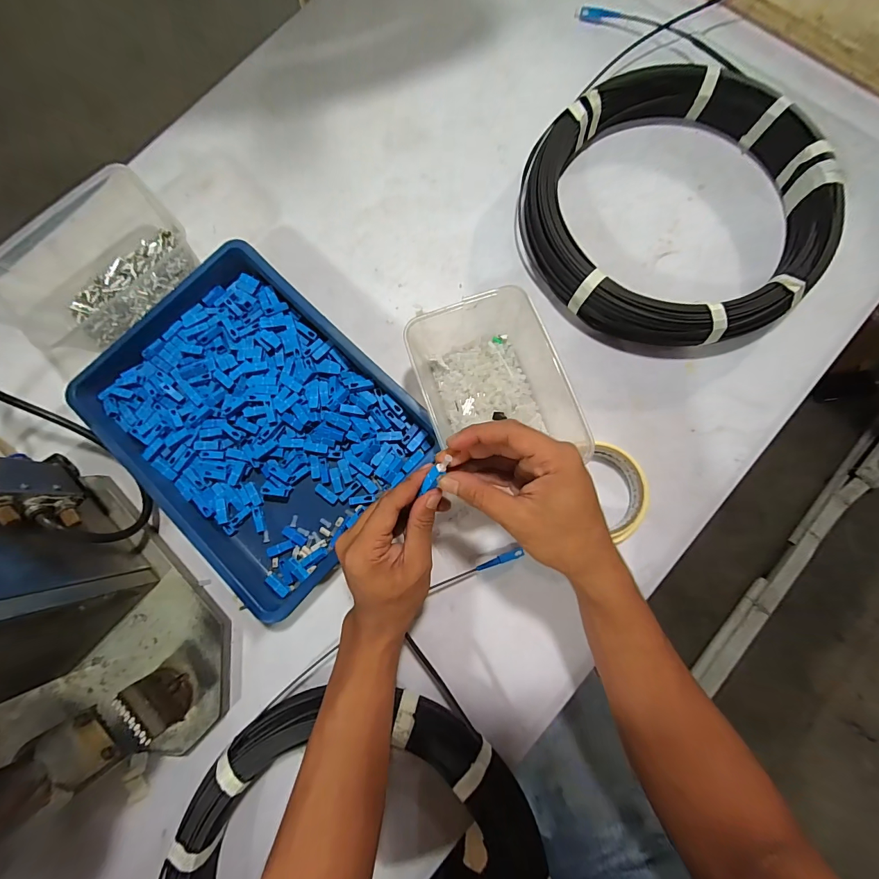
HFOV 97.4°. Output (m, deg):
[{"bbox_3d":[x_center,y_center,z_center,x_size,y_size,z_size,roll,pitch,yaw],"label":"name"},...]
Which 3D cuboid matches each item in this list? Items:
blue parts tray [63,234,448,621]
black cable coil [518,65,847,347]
[{"bbox_3d":[-0.181,-0.022,0.390,0.305,0.039,0.244,42,86,8],"label":"blue parts tray"},{"bbox_3d":[0.241,-0.233,0.395,0.296,0.047,0.282,-1,82,3],"label":"black cable coil"}]

